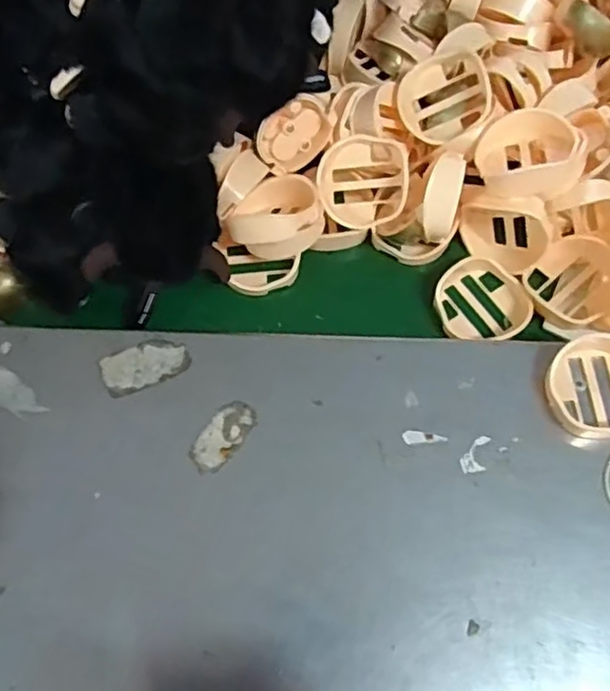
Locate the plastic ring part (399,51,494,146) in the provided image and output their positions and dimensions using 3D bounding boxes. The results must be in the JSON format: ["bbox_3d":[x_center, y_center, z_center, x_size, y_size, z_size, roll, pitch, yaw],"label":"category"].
[{"bbox_3d":[0.090,-0.156,0.409,0.059,0.024,0.055,40,107,22],"label":"plastic ring part"}]

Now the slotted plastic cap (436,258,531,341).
[{"bbox_3d":[0.109,-0.027,0.403,0.057,0.019,0.057,0,69,0],"label":"slotted plastic cap"}]

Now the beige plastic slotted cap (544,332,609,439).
[{"bbox_3d":[0.161,0.022,0.356,0.053,0.017,0.055,0,69,0],"label":"beige plastic slotted cap"}]

